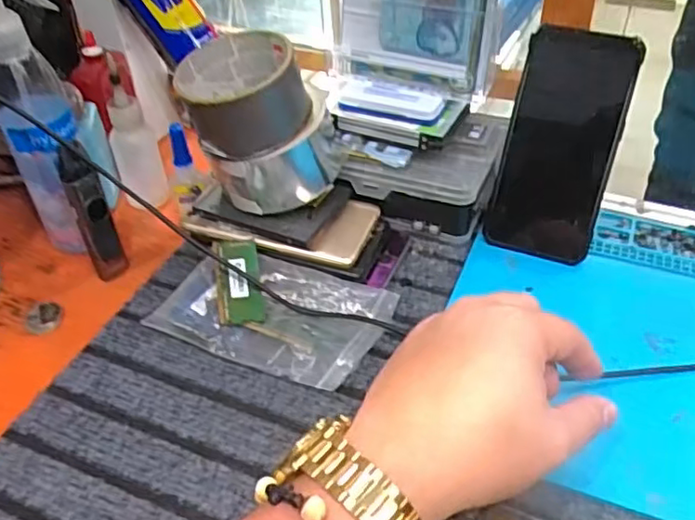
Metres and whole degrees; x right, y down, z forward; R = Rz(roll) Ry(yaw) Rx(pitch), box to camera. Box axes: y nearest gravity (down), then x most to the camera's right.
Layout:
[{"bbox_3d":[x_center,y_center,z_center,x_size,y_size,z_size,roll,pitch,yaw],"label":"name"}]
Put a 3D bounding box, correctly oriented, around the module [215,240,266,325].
[{"bbox_3d":[-0.076,0.013,0.453,0.030,0.009,0.071,-1,56,-17],"label":"module"}]

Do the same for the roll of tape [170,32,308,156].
[{"bbox_3d":[-0.071,-0.117,0.442,0.081,0.049,0.082,-1,42,1],"label":"roll of tape"}]

